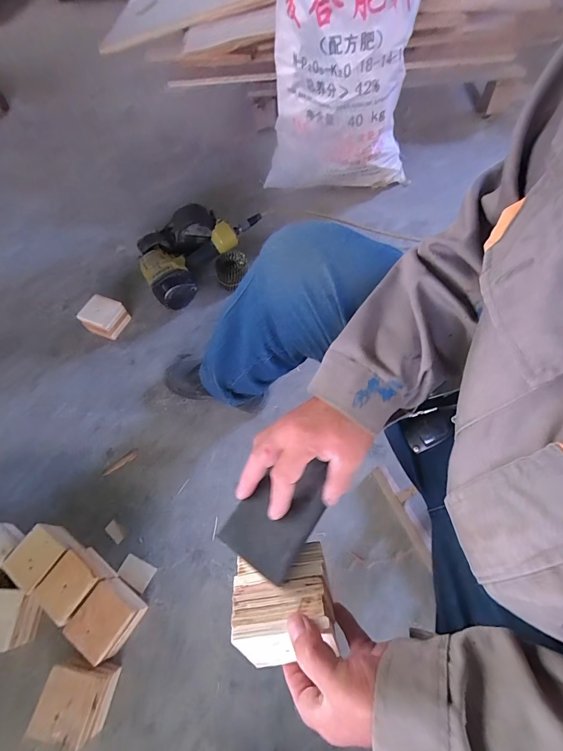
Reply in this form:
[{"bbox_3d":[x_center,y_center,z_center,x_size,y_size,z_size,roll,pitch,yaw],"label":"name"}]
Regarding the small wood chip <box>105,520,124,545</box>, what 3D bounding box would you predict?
[{"bbox_3d":[-0.358,0.336,0.729,0.049,0.004,0.025,39,72,20],"label":"small wood chip"}]

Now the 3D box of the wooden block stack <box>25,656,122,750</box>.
[{"bbox_3d":[-0.346,0.550,0.580,0.101,0.082,0.099,7,65,7],"label":"wooden block stack"}]

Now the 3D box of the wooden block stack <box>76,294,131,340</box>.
[{"bbox_3d":[-0.500,-0.165,0.955,0.085,0.075,0.102,22,67,14],"label":"wooden block stack"}]

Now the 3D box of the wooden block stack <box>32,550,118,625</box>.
[{"bbox_3d":[-0.395,0.400,0.653,0.088,0.071,0.095,34,71,18],"label":"wooden block stack"}]

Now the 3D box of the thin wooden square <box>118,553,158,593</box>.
[{"bbox_3d":[-0.298,0.402,0.698,0.069,0.005,0.049,24,68,14],"label":"thin wooden square"}]

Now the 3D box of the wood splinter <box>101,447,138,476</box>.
[{"bbox_3d":[-0.380,0.207,0.803,0.091,0.005,0.023,-36,67,-13],"label":"wood splinter"}]

